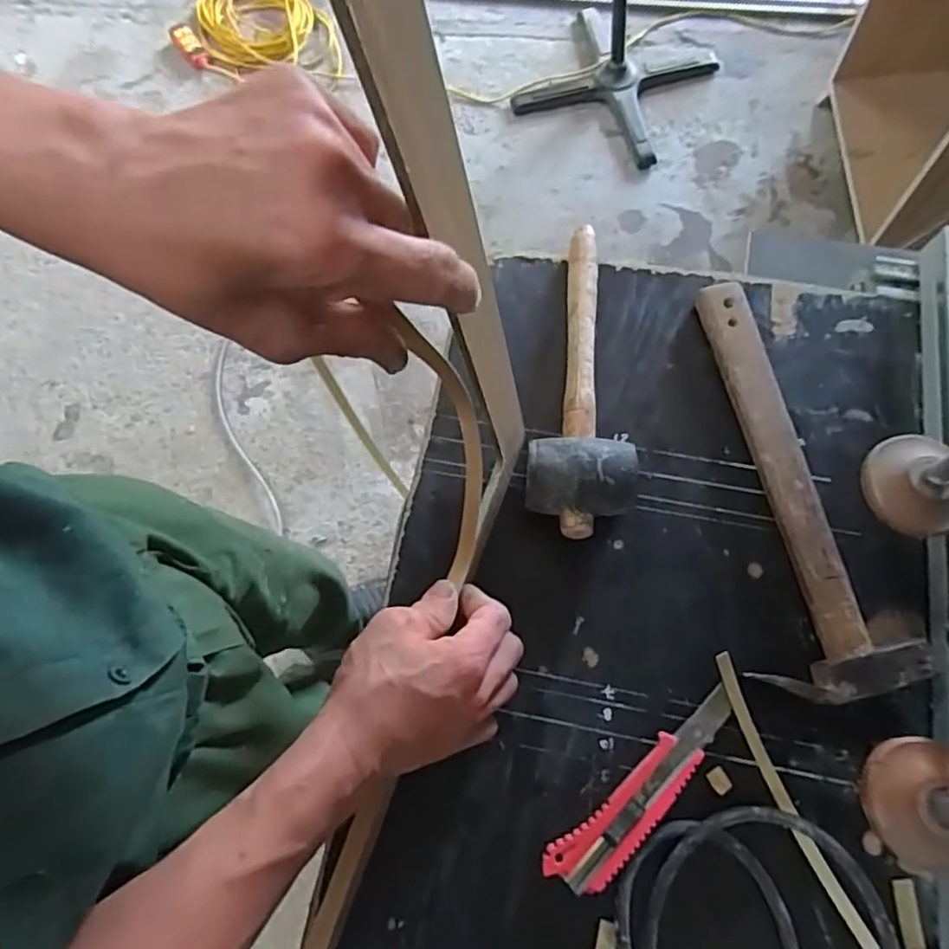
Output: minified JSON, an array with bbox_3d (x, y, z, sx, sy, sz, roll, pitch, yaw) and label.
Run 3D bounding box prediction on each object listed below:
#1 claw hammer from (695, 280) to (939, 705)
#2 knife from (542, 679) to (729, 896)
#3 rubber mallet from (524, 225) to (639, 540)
[{"bbox_3d":[0.236,-0.001,0.485,0.100,0.034,0.331,-9,71,-1],"label":"claw hammer"},{"bbox_3d":[0.120,0.218,0.427,0.165,0.016,0.038,-39,74,-10],"label":"knife"},{"bbox_3d":[0.082,-0.086,0.506,0.080,0.064,0.283,1,71,3],"label":"rubber mallet"}]

